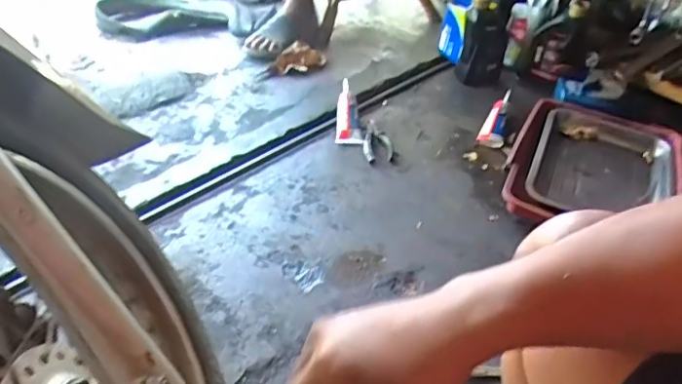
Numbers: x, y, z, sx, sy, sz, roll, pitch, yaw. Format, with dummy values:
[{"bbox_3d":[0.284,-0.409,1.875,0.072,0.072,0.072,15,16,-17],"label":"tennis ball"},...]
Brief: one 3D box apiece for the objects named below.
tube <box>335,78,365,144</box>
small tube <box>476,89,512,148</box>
[{"bbox_3d":[0.015,-0.182,1.264,0.062,0.029,0.187,-3,58,-2],"label":"tube"},{"bbox_3d":[0.366,-0.177,1.260,0.057,0.047,0.202,17,60,20],"label":"small tube"}]

